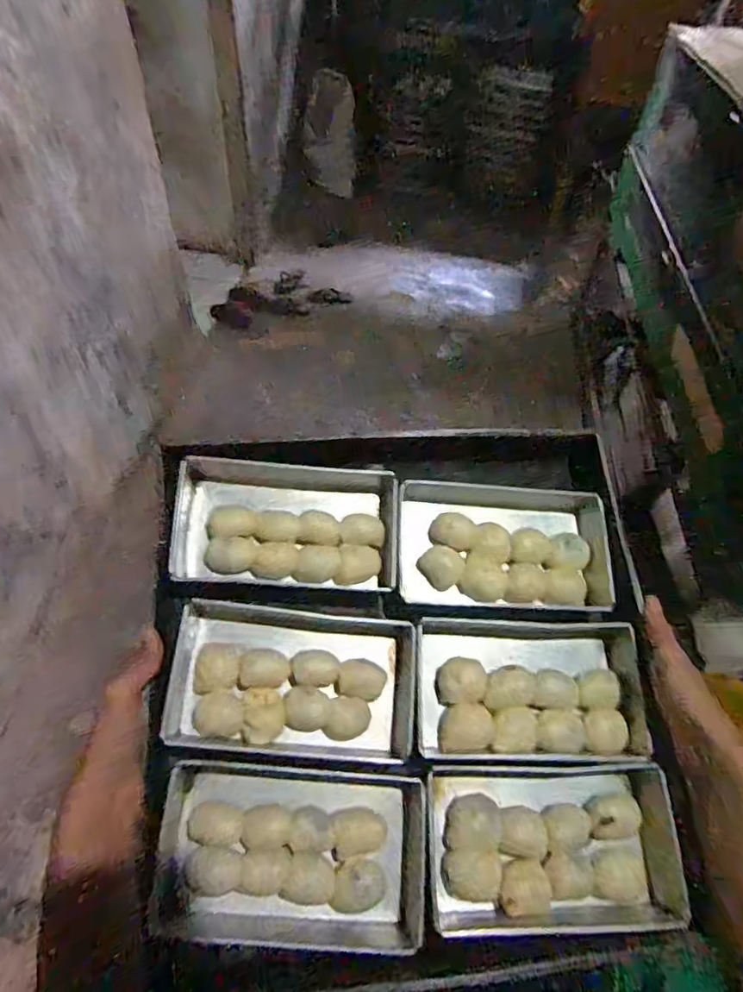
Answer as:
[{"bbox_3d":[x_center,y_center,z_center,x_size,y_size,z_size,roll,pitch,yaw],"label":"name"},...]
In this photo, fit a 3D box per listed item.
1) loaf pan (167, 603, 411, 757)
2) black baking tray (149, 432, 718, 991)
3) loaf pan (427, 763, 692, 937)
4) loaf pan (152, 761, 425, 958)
[{"bbox_3d":[-0.072,0.170,0.496,0.235,0.070,0.151,2,74,-1],"label":"loaf pan"},{"bbox_3d":[0.036,0.162,0.504,0.430,0.072,0.463,-2,71,-6],"label":"black baking tray"},{"bbox_3d":[0.164,0.308,0.473,0.228,0.083,0.131,0,69,1],"label":"loaf pan"},{"bbox_3d":[-0.062,0.294,0.437,0.218,0.043,0.129,8,62,-6],"label":"loaf pan"}]

